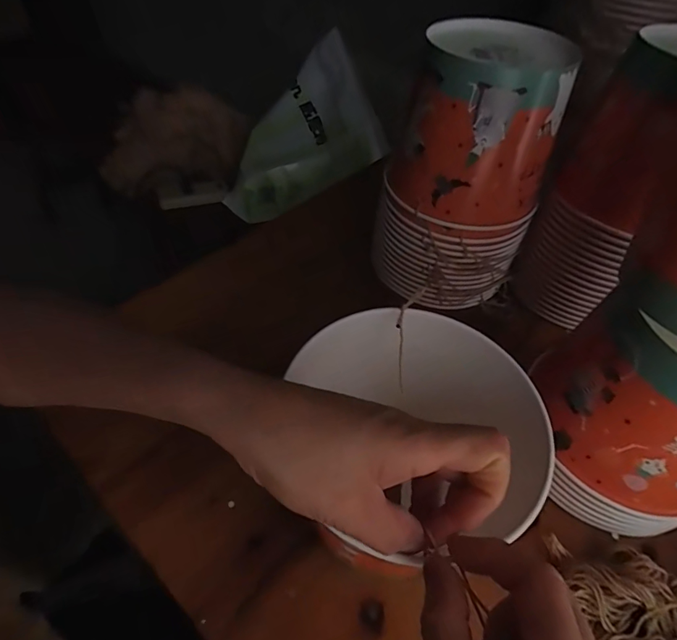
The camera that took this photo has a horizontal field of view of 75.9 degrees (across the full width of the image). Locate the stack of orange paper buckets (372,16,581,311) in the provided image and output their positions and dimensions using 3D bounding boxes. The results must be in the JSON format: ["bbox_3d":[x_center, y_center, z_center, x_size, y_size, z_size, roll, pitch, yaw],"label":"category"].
[{"bbox_3d":[0.124,-0.137,0.438,0.126,0.247,0.141,-27,57,-25],"label":"stack of orange paper buckets"}]

